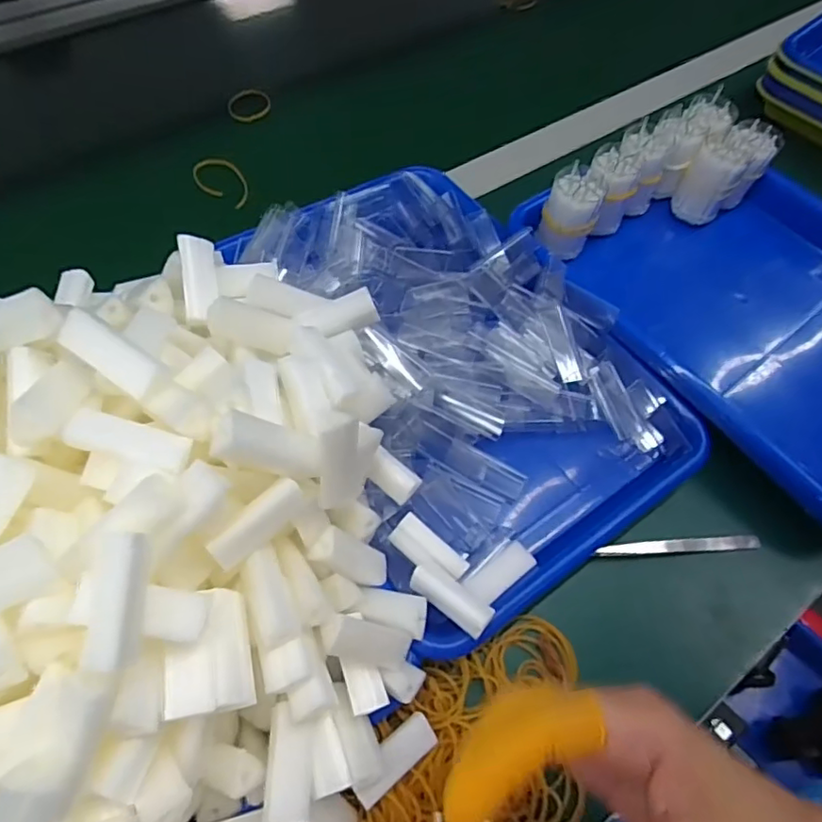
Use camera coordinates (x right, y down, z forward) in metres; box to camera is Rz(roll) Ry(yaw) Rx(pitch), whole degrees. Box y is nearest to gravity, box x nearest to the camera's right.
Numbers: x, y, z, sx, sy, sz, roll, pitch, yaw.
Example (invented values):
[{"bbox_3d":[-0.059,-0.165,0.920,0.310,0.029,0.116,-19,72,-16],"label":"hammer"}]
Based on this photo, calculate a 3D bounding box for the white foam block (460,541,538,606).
[{"bbox_3d":[0.053,0.095,0.340,0.040,0.010,0.020,-32,67,-20],"label":"white foam block"}]

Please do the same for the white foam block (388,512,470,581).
[{"bbox_3d":[0.010,0.080,0.329,0.045,0.012,0.019,37,64,17],"label":"white foam block"}]

